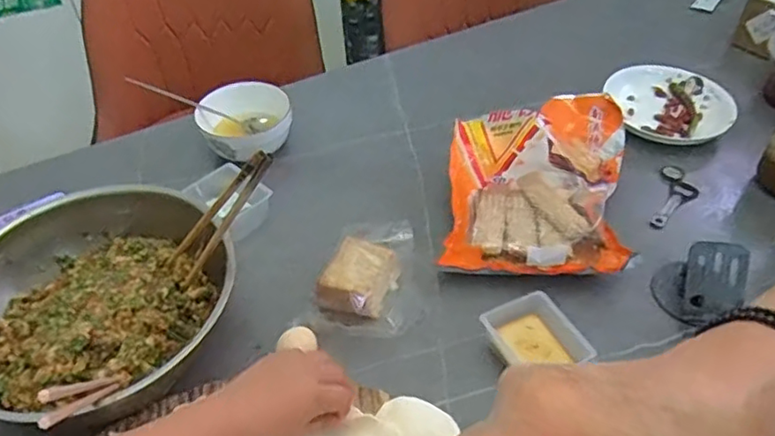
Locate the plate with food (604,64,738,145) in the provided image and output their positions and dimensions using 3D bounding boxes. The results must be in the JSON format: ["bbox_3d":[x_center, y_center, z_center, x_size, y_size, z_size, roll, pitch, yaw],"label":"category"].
[{"bbox_3d":[0.409,-0.164,0.872,0.173,0.039,0.160,-1,45,1],"label":"plate with food"}]

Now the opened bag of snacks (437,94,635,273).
[{"bbox_3d":[0.177,-0.046,0.717,0.199,0.080,0.238,7,45,8],"label":"opened bag of snacks"}]

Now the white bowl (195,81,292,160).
[{"bbox_3d":[-0.193,-0.128,0.813,0.123,0.048,0.121,-1,45,1],"label":"white bowl"}]

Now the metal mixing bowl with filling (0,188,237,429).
[{"bbox_3d":[-0.288,0.079,0.590,0.236,0.074,0.258,-1,45,1],"label":"metal mixing bowl with filling"}]

